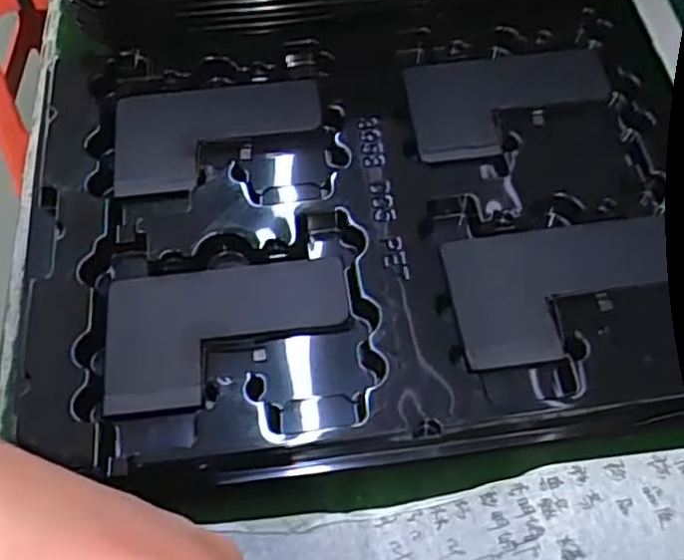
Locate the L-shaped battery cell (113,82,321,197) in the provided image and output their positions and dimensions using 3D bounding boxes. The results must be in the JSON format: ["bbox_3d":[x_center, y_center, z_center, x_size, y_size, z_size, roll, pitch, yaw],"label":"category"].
[{"bbox_3d":[-0.057,-0.067,0.328,0.094,0.004,0.057,-7,62,-2],"label":"L-shaped battery cell"}]

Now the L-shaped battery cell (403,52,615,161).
[{"bbox_3d":[0.080,-0.083,0.334,0.094,0.005,0.059,-5,62,-1],"label":"L-shaped battery cell"}]

